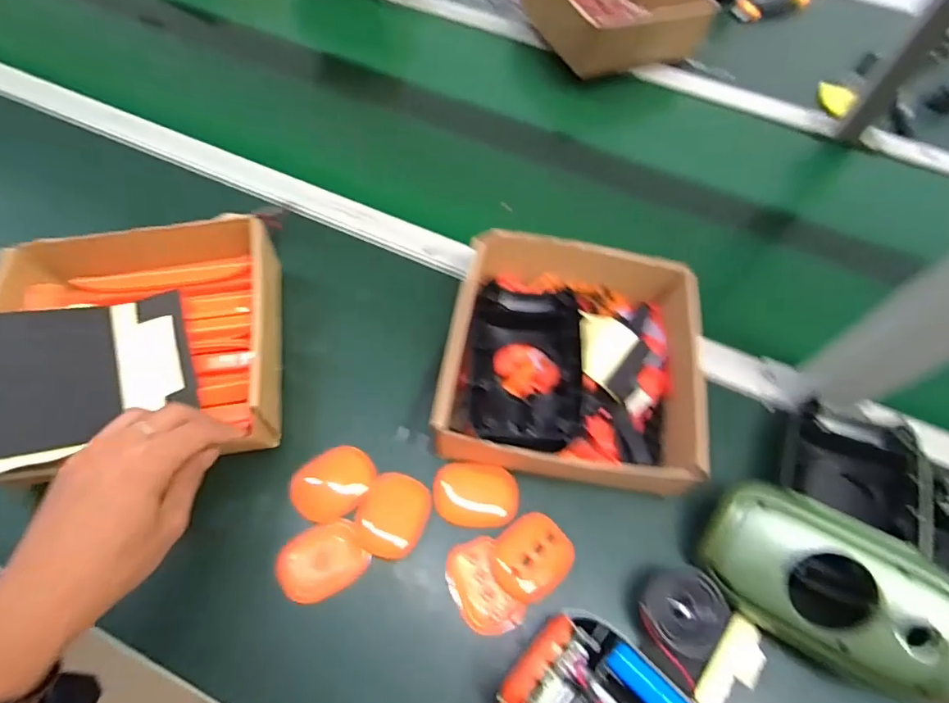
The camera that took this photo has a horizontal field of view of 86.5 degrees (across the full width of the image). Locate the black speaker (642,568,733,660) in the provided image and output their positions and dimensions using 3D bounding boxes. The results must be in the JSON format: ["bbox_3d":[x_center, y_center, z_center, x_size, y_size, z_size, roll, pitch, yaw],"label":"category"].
[{"bbox_3d":[0.156,0.191,0.372,0.064,0.032,0.060,-28,66,-18],"label":"black speaker"}]

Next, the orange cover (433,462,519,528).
[{"bbox_3d":[0.001,0.118,0.416,0.068,0.016,0.048,2,60,-3],"label":"orange cover"}]

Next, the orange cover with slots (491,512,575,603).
[{"bbox_3d":[0.045,0.158,0.391,0.063,0.007,0.053,-38,69,-22],"label":"orange cover with slots"}]

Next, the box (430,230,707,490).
[{"bbox_3d":[0.082,0.007,0.442,0.201,0.073,0.213,9,60,1],"label":"box"}]

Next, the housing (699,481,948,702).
[{"bbox_3d":[0.248,0.164,0.358,0.155,0.044,0.093,24,88,28],"label":"housing"}]

